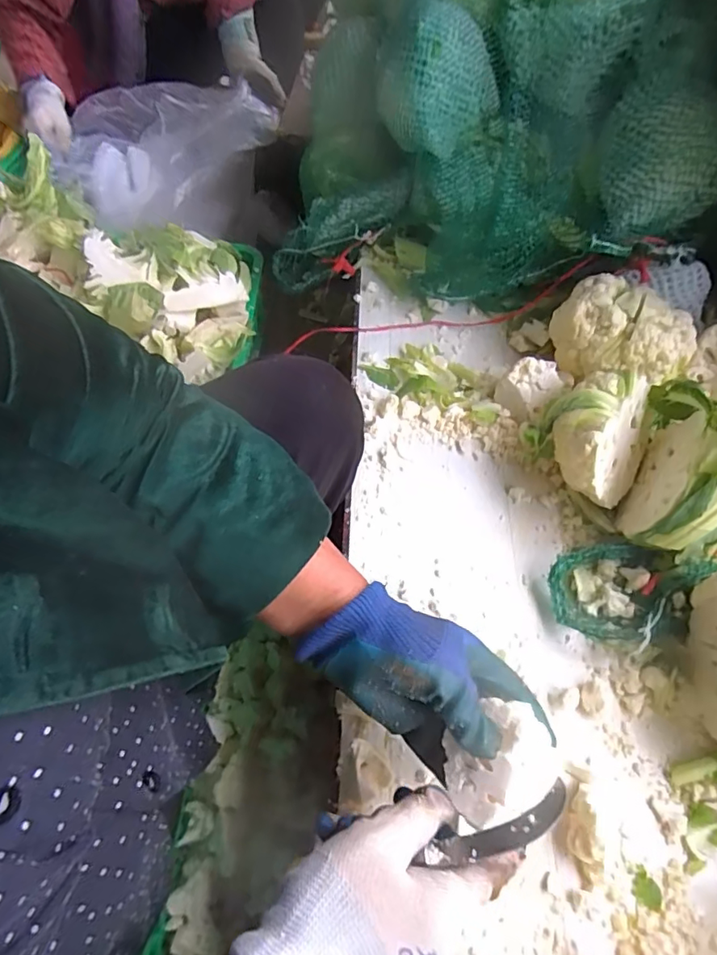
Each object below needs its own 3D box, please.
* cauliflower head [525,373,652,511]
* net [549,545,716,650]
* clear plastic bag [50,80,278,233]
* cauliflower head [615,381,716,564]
[{"bbox_3d":[0.246,-0.040,0.558,0.113,0.105,0.147,36,62,18],"label":"cauliflower head"},{"bbox_3d":[0.255,0.109,0.501,0.146,0.045,0.094,-7,58,-9],"label":"net"},{"bbox_3d":[-0.389,-0.695,1.075,0.389,0.196,0.312,-15,59,-14],"label":"clear plastic bag"},{"bbox_3d":[0.330,-0.011,0.501,0.103,0.130,0.190,23,58,11],"label":"cauliflower head"}]

